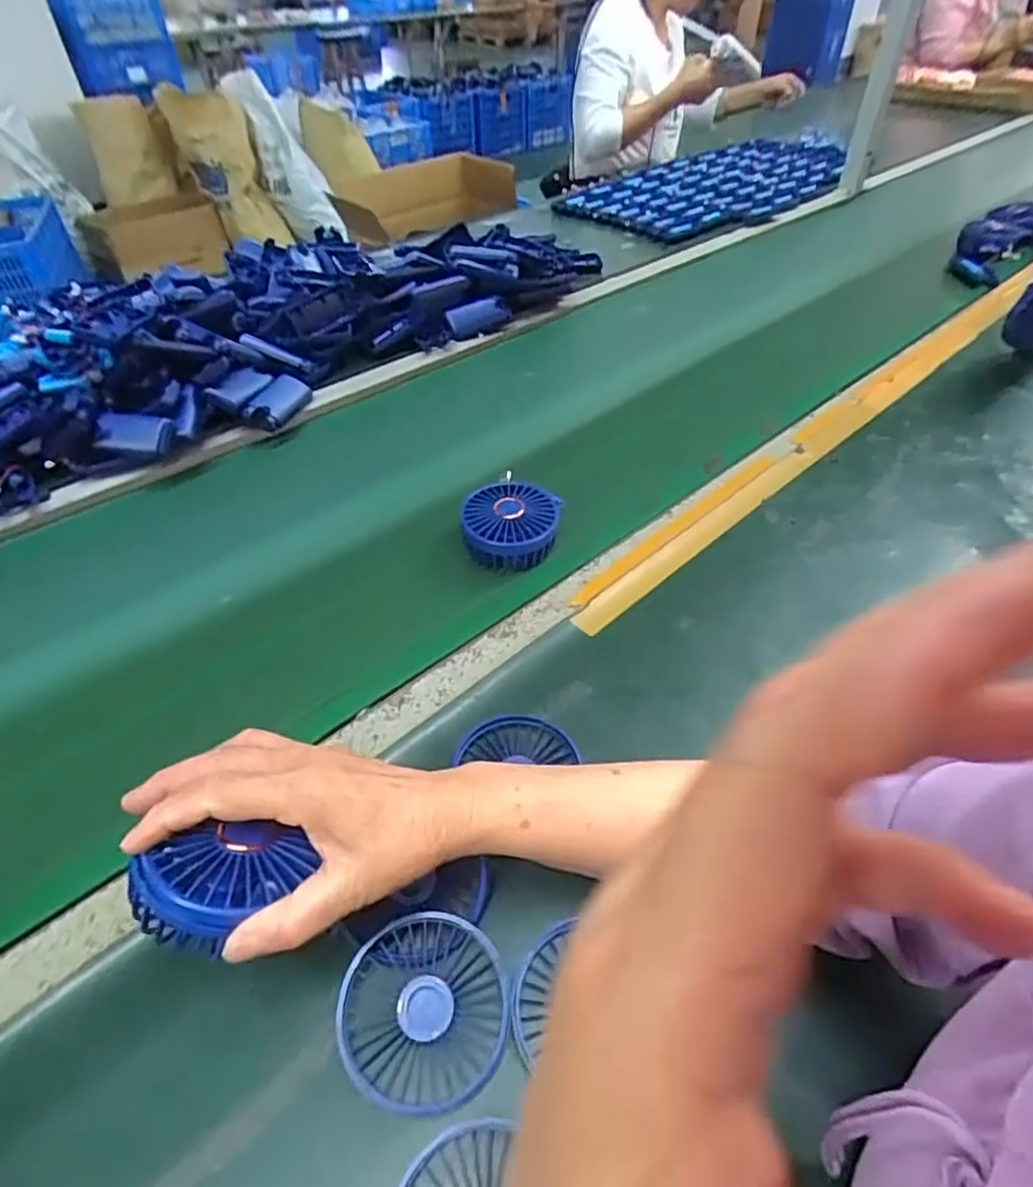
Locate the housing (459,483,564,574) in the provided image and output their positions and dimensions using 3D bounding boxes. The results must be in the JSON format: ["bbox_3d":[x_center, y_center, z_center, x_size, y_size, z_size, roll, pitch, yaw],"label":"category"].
[{"bbox_3d":[-0.005,-0.062,0.596,0.085,0.042,0.087,-1,45,1],"label":"housing"}]

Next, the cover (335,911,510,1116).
[{"bbox_3d":[-0.049,0.221,0.346,0.085,0.024,0.084,4,45,5],"label":"cover"}]

